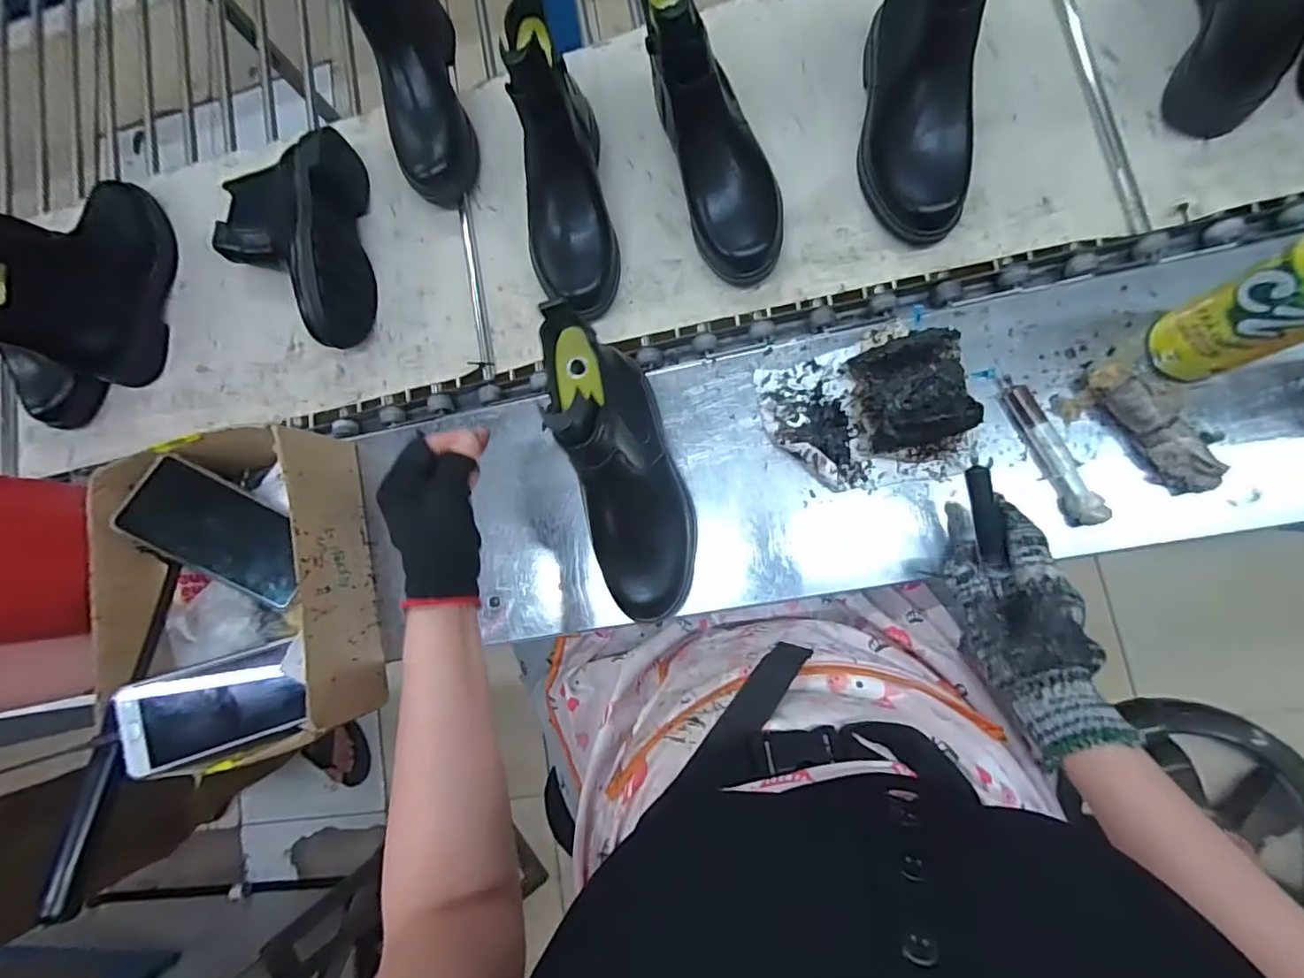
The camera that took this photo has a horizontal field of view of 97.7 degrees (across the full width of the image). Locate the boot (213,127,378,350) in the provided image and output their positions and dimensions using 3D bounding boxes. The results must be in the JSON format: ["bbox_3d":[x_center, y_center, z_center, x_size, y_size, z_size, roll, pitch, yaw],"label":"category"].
[{"bbox_3d":[-0.394,-0.261,0.610,0.147,0.095,0.233,-9,84,8],"label":"boot"}]

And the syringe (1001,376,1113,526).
[{"bbox_3d":[0.328,-0.033,0.469,0.024,0.023,0.132,-23,81,9],"label":"syringe"}]

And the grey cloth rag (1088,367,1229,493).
[{"bbox_3d":[0.399,-0.050,0.454,0.032,0.033,0.116,-34,80,7],"label":"grey cloth rag"}]

